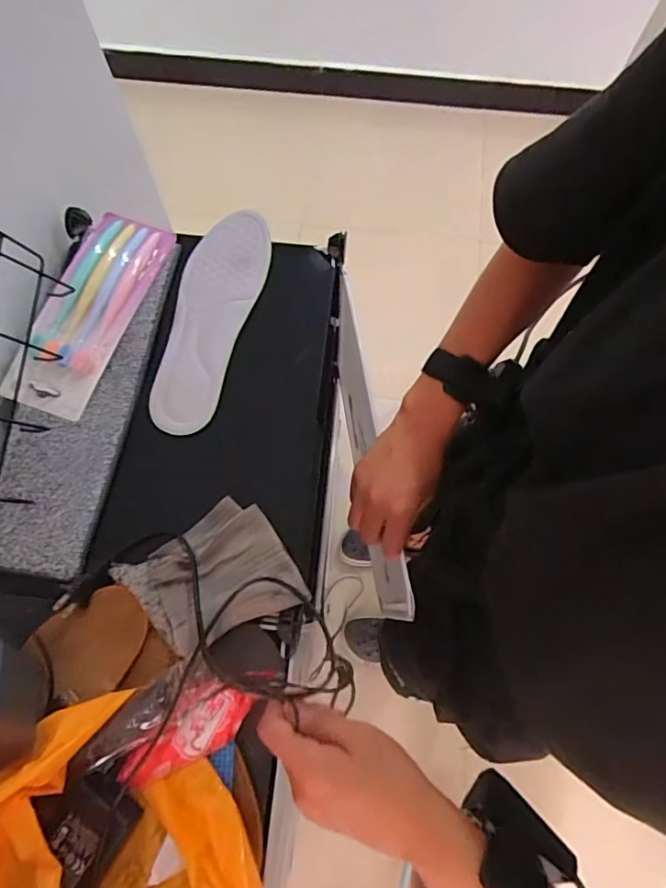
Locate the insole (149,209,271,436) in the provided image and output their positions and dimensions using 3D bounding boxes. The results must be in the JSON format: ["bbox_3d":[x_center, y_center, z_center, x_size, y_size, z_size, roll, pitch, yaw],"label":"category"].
[{"bbox_3d":[-0.134,-0.137,0.557,0.080,0.022,0.259,15,72,5],"label":"insole"}]

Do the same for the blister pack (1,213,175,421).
[{"bbox_3d":[-0.258,-0.144,0.550,0.090,0.019,0.234,16,72,5],"label":"blister pack"}]

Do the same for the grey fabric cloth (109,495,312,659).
[{"bbox_3d":[-0.103,0.117,0.452,0.126,0.029,0.116,-37,75,-12],"label":"grey fabric cloth"}]

